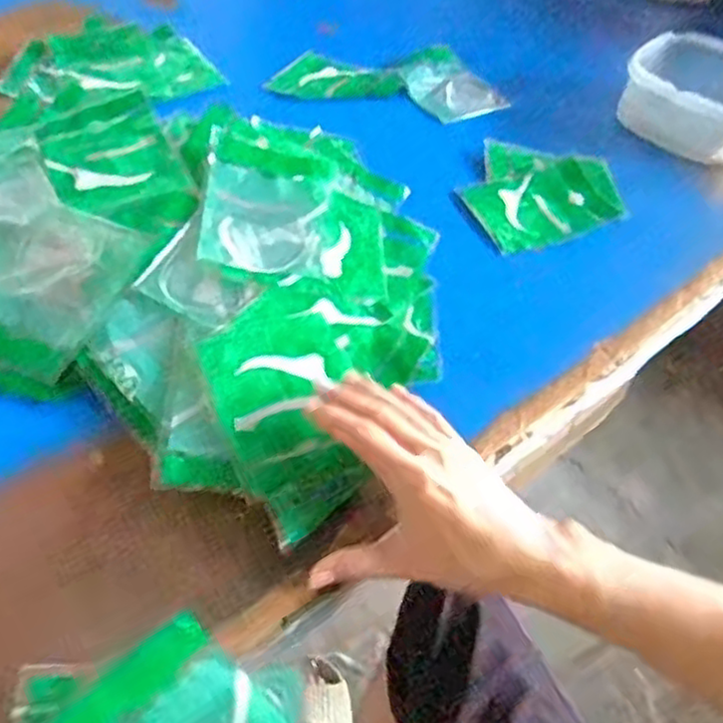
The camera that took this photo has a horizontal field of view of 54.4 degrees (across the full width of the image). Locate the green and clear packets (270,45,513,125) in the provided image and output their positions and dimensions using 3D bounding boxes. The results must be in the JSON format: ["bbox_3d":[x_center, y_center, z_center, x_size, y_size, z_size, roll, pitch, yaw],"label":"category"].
[{"bbox_3d":[0.032,-0.324,0.841,0.275,0.034,0.162,-14,53,-17],"label":"green and clear packets"}]

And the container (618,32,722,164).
[{"bbox_3d":[0.394,-0.311,0.818,0.163,0.071,0.164,25,52,15],"label":"container"}]

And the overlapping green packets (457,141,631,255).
[{"bbox_3d":[0.179,-0.179,0.720,0.176,0.016,0.149,-20,55,-21],"label":"overlapping green packets"}]

